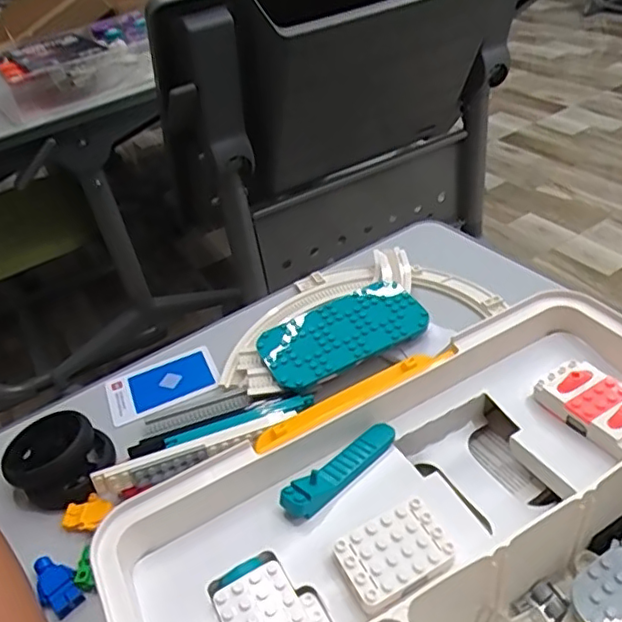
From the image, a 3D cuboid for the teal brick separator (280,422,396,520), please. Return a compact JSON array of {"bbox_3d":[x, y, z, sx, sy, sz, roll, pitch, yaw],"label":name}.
[{"bbox_3d":[0.016,0.077,0.301,0.071,0.011,0.016,-35,45,-29],"label":"teal brick separator"}]

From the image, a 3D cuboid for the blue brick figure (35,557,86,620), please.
[{"bbox_3d":[-0.143,0.154,0.339,0.018,0.007,0.036,-33,55,-31],"label":"blue brick figure"}]

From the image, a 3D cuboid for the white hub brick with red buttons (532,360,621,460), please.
[{"bbox_3d":[0.150,0.049,0.312,0.033,0.016,0.058,-24,40,-17],"label":"white hub brick with red buttons"}]

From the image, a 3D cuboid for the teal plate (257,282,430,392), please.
[{"bbox_3d":[0.023,0.015,0.446,0.120,0.010,0.058,-24,53,-15],"label":"teal plate"}]

